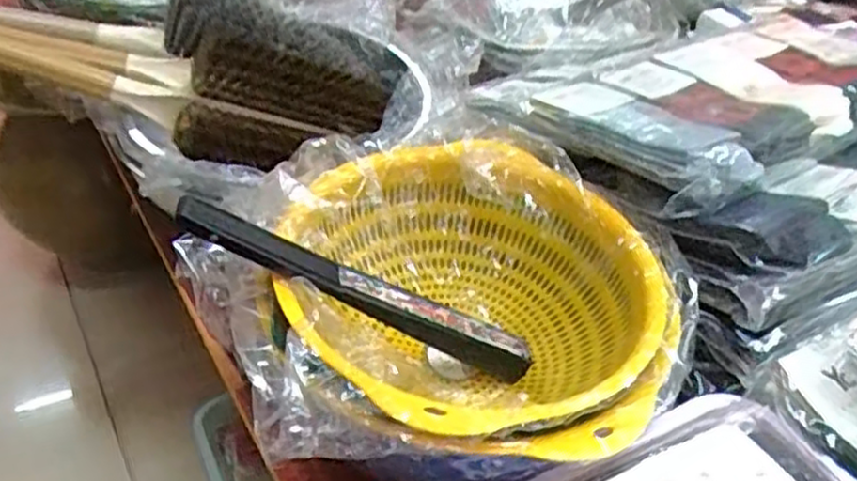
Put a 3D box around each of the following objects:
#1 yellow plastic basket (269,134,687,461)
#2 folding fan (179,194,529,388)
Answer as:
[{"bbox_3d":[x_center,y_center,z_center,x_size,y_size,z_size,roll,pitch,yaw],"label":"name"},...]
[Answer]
[{"bbox_3d":[0.032,0.051,0.520,0.258,0.108,0.267,-7,41,-15],"label":"yellow plastic basket"},{"bbox_3d":[-0.040,0.038,0.489,0.256,0.022,0.035,28,33,-23],"label":"folding fan"}]

